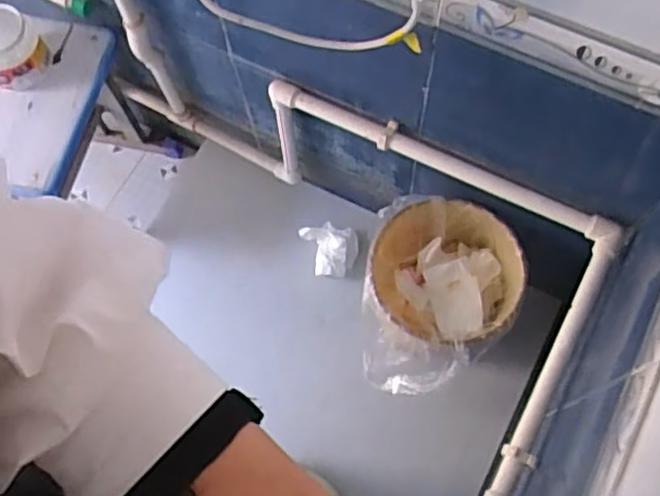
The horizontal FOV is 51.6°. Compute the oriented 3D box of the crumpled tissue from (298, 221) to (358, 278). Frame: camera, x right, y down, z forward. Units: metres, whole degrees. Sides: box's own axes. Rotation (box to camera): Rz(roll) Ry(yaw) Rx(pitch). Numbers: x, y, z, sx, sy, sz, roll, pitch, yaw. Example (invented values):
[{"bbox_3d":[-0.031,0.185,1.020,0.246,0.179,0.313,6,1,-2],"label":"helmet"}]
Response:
[{"bbox_3d":[0.002,0.004,1.322,0.104,0.011,0.108,-15,81,12],"label":"crumpled tissue"}]

